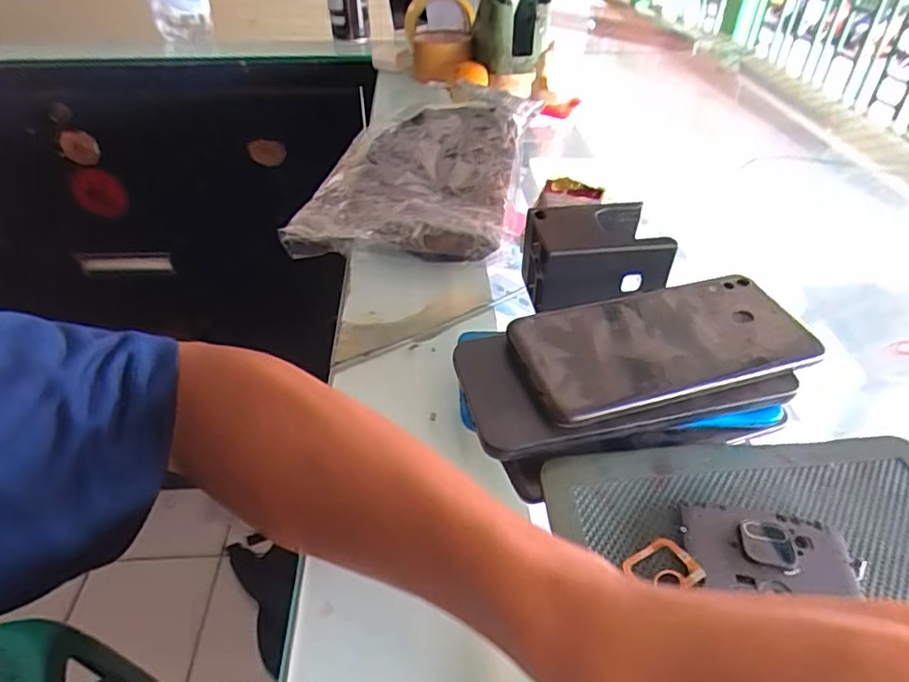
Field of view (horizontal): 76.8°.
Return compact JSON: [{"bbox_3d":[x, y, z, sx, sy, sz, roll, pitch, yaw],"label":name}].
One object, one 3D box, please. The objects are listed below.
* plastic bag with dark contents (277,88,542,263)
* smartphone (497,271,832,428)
[{"bbox_3d":[-0.018,-0.177,0.534,0.161,0.030,0.320,7,41,9],"label":"plastic bag with dark contents"},{"bbox_3d":[0.107,0.000,0.298,0.148,0.011,0.069,-13,41,-11],"label":"smartphone"}]

